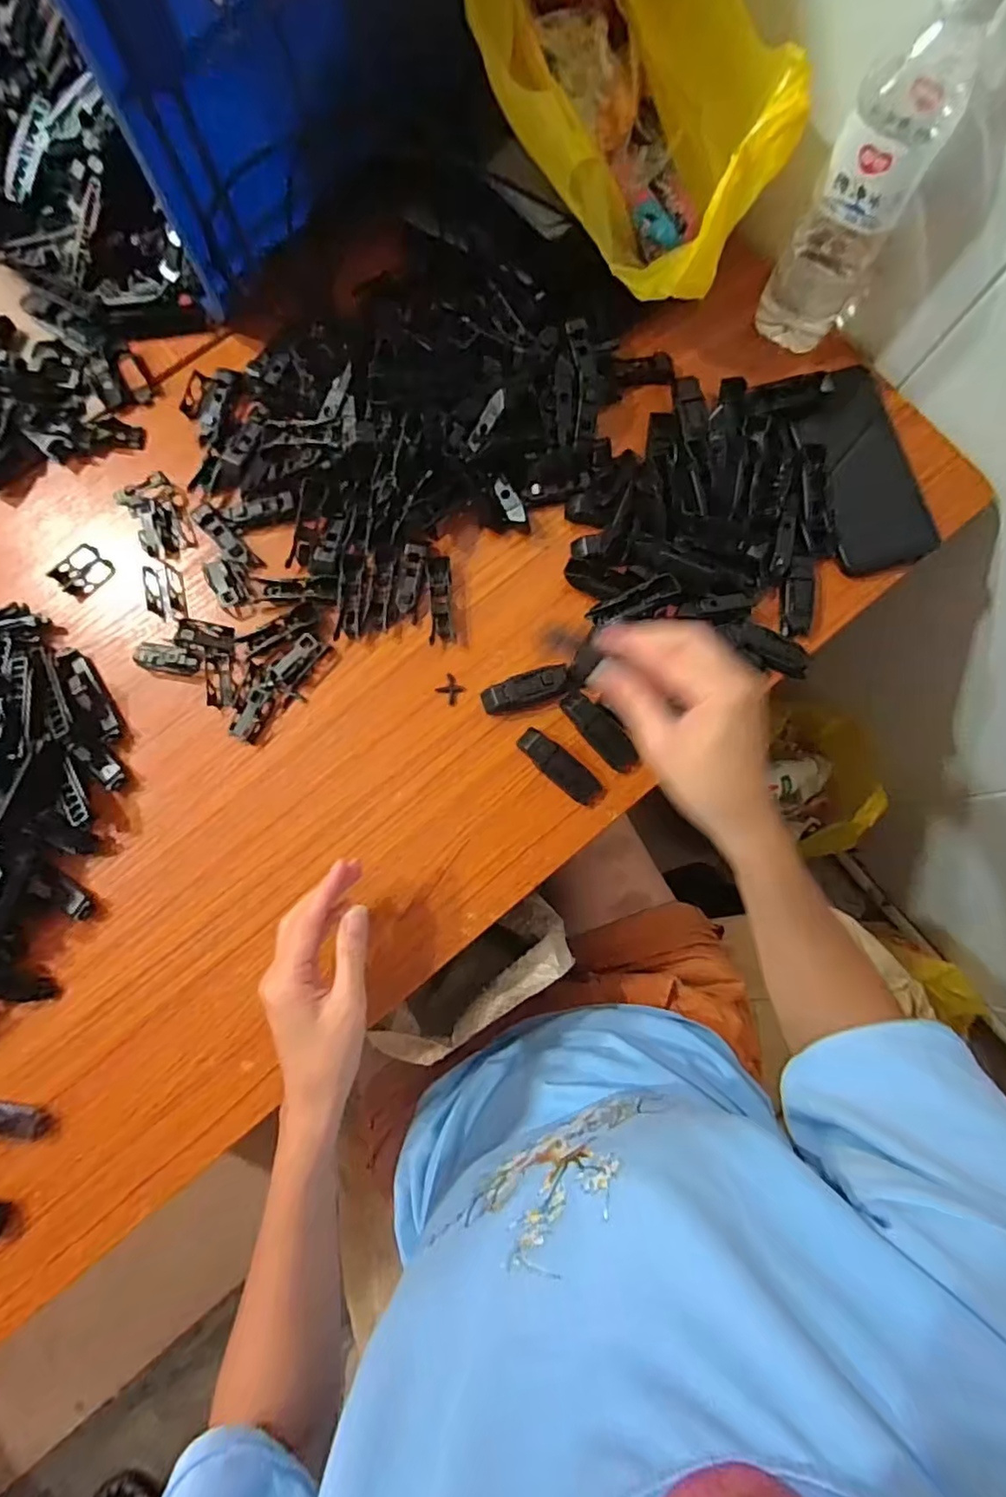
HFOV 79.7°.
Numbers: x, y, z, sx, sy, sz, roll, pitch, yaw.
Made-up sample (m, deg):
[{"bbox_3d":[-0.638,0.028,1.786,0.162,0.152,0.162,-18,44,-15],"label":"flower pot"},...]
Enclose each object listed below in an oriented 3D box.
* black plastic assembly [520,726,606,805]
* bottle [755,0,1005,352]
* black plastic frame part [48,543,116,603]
[{"bbox_3d":[0.041,0.014,0.435,0.071,0.012,0.021,40,83,4],"label":"black plastic assembly"},{"bbox_3d":[0.243,-0.373,0.385,0.061,0.189,0.069,36,82,4],"label":"bottle"},{"bbox_3d":[-0.319,-0.134,0.457,0.034,0.006,0.038,40,83,4],"label":"black plastic frame part"}]

